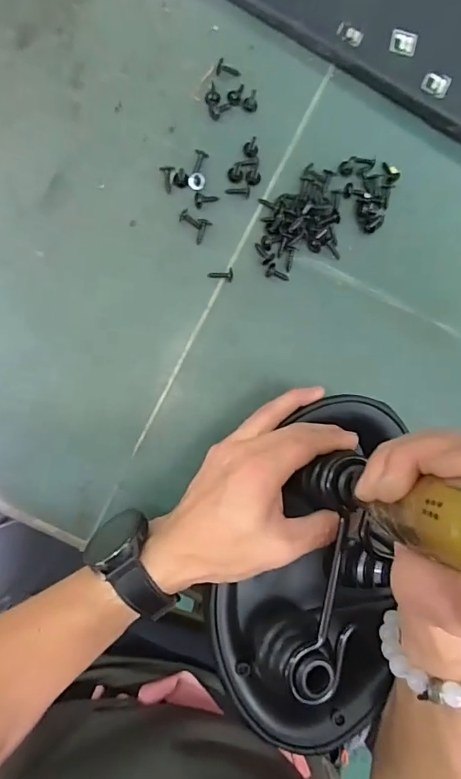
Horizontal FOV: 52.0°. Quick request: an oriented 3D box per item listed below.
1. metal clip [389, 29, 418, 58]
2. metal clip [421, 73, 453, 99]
[{"bbox_3d":[0.154,-0.309,0.421,0.023,0.006,0.020,13,86,-8],"label":"metal clip"},{"bbox_3d":[0.184,-0.272,0.424,0.025,0.004,0.018,11,112,1],"label":"metal clip"}]

